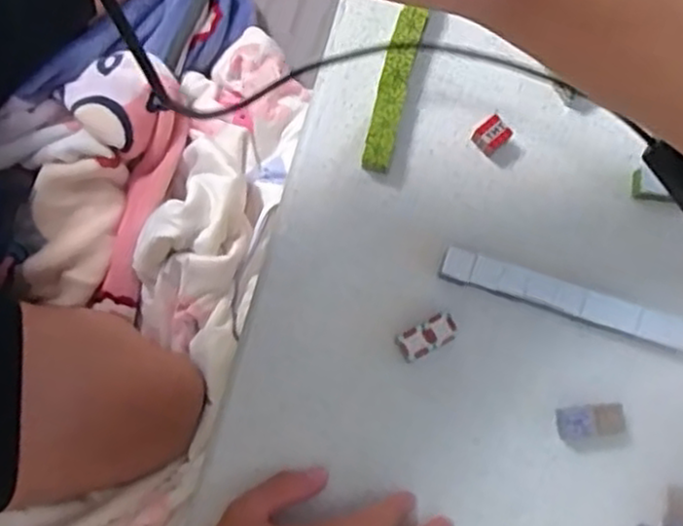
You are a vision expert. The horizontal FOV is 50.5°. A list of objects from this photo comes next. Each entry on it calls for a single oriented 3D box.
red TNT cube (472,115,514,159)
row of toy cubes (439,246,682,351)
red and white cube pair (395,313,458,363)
[{"bbox_3d":[0.110,-0.093,0.534,0.021,0.025,0.021,-43,83,-8],"label":"red TNT cube"},{"bbox_3d":[0.161,0.026,0.514,0.183,0.019,0.022,17,80,2],"label":"row of toy cubes"},{"bbox_3d":[0.061,0.052,0.506,0.041,0.016,0.022,-26,81,-5],"label":"red and white cube pair"}]

